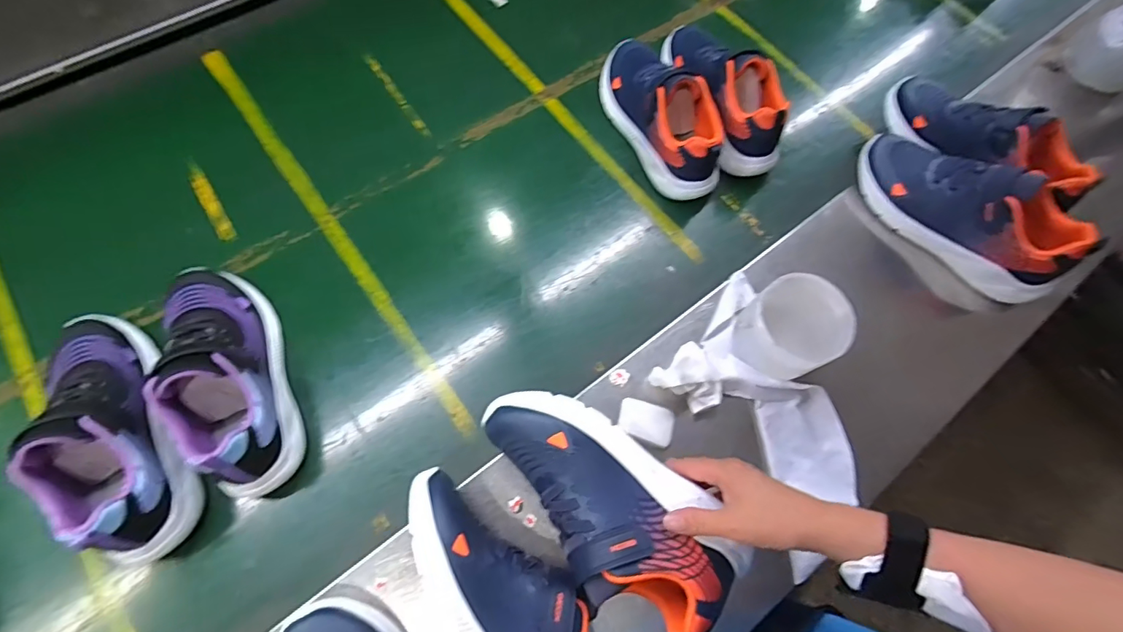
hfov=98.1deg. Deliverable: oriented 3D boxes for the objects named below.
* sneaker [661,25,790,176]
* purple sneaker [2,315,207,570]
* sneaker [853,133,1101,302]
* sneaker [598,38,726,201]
[{"bbox_3d":[0.212,-0.310,0.656,0.083,0.110,0.251,-20,66,-12],"label":"sneaker"},{"bbox_3d":[-0.430,0.101,0.463,0.094,0.100,0.260,-24,66,-13],"label":"purple sneaker"},{"bbox_3d":[0.466,-0.127,0.573,0.075,0.109,0.247,-40,71,-20],"label":"sneaker"},{"bbox_3d":[0.132,-0.270,0.642,0.102,0.114,0.241,-17,65,-11],"label":"sneaker"}]

